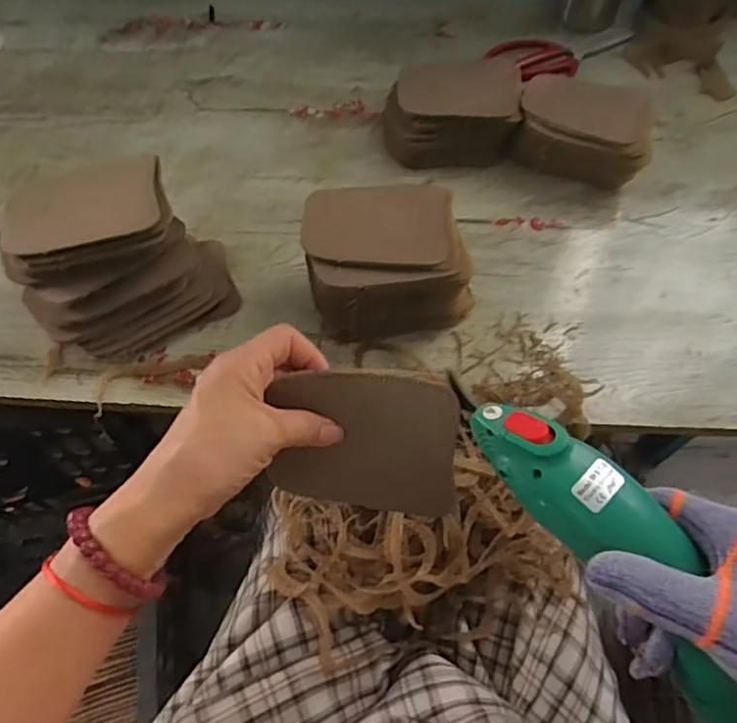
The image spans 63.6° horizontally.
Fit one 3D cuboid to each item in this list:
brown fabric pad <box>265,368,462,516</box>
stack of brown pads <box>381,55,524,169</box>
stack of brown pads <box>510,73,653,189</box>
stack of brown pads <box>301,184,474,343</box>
[{"bbox_3d":[-0.002,0.048,0.347,0.104,0.089,0.010,3,20,10],"label":"brown fabric pad"},{"bbox_3d":[0.085,-0.259,0.625,0.139,0.058,0.106,0,60,0],"label":"stack of brown pads"},{"bbox_3d":[0.217,-0.237,0.614,0.127,0.059,0.114,12,61,6],"label":"stack of brown pads"},{"bbox_3d":[0.014,-0.083,0.508,0.136,0.093,0.105,-11,61,-7],"label":"stack of brown pads"}]

